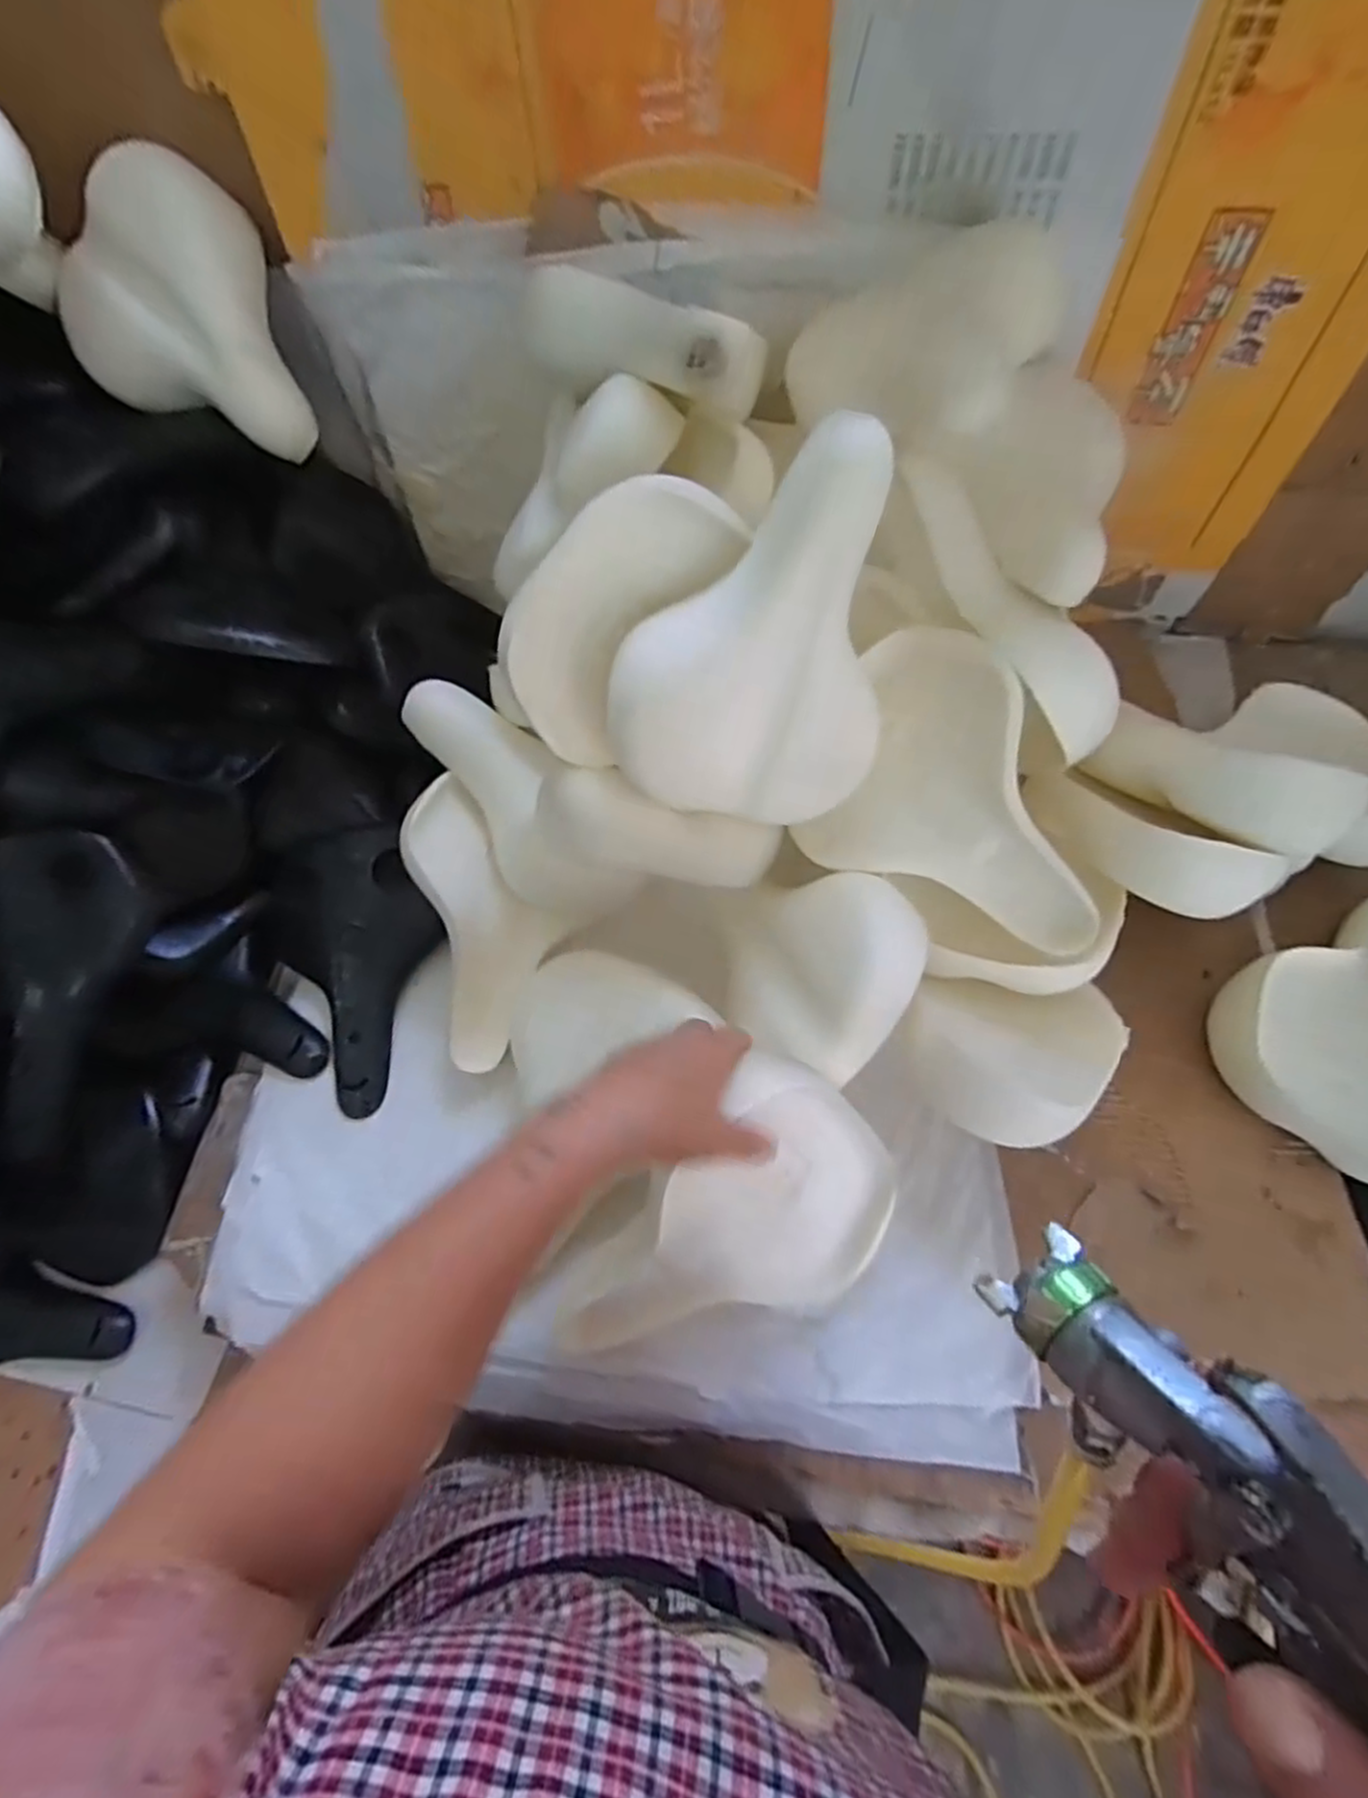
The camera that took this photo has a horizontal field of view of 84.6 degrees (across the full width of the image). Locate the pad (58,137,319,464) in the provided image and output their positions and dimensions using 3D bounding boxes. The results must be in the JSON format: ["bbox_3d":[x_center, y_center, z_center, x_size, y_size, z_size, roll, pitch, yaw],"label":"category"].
[{"bbox_3d":[-0.422,-0.479,0.623,0.171,0.145,0.212,-24,65,-12],"label":"pad"}]

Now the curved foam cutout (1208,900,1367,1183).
[{"bbox_3d":[0.528,0.111,0.574,0.206,0.068,0.182,-24,65,-12],"label":"curved foam cutout"}]

